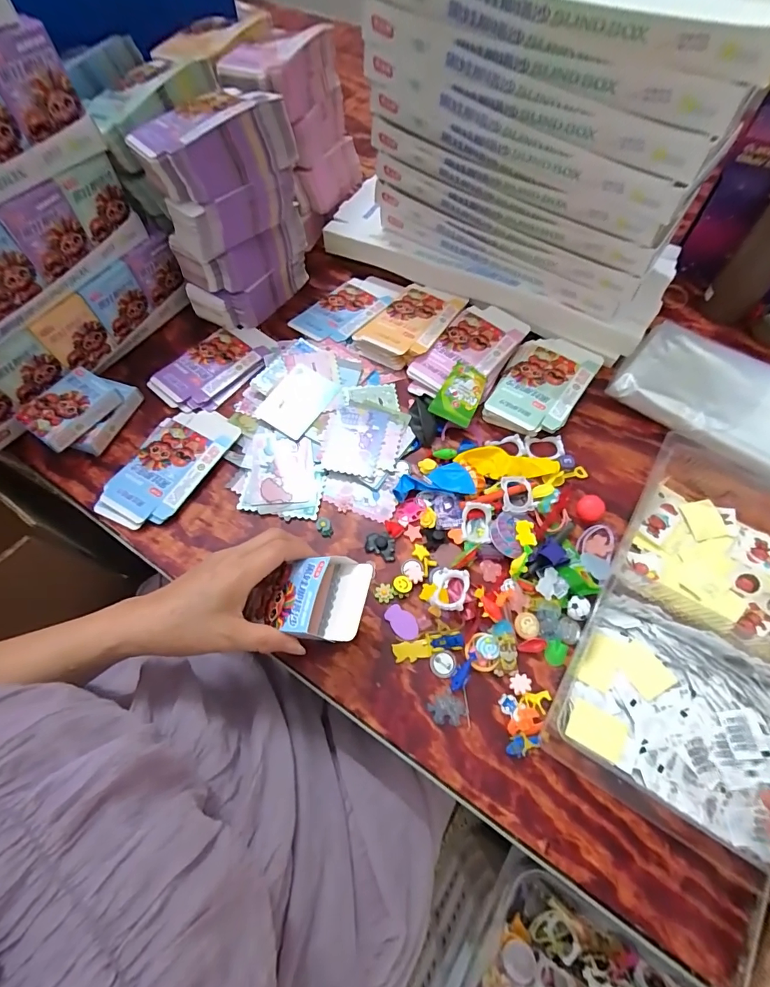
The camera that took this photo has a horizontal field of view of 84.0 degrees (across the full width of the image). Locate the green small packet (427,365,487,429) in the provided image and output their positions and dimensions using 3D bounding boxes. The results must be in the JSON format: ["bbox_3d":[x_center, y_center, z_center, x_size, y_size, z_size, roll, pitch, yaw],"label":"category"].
[{"bbox_3d":[0.087,-0.115,0.500,0.048,0.018,0.073,23,70,12],"label":"green small packet"}]

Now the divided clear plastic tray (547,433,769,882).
[{"bbox_3d":[0.305,0.104,0.375,0.204,0.047,0.344,29,71,14],"label":"divided clear plastic tray"}]

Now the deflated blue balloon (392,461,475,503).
[{"bbox_3d":[0.051,-0.013,0.455,0.081,0.021,0.037,-2,67,2],"label":"deflated blue balloon"}]

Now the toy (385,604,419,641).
[{"bbox_3d":[0.017,0.123,0.408,0.021,0.004,0.036,-39,70,-13],"label":"toy"}]

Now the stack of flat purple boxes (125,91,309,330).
[{"bbox_3d":[-0.185,-0.328,0.512,0.092,0.195,0.164,39,74,17],"label":"stack of flat purple boxes"}]

